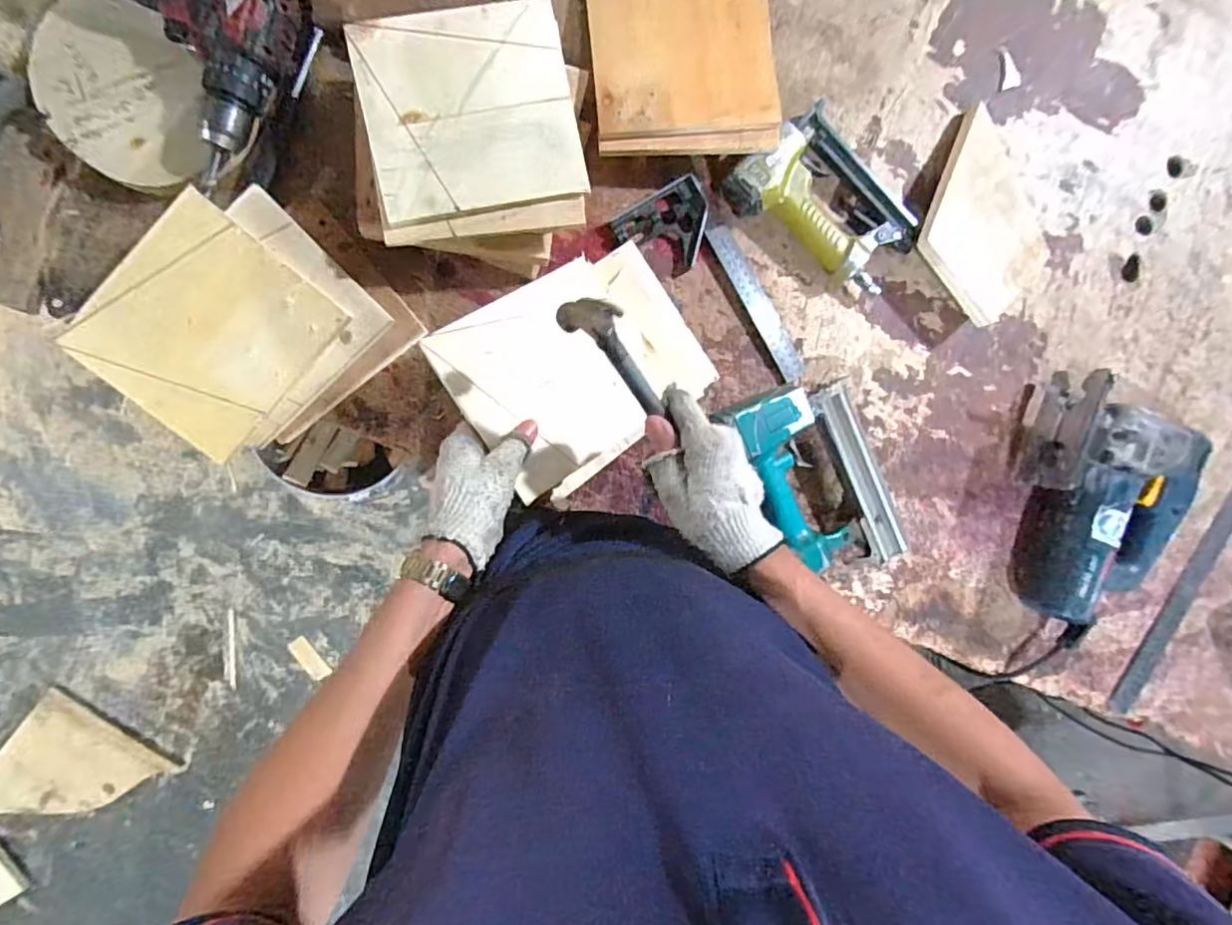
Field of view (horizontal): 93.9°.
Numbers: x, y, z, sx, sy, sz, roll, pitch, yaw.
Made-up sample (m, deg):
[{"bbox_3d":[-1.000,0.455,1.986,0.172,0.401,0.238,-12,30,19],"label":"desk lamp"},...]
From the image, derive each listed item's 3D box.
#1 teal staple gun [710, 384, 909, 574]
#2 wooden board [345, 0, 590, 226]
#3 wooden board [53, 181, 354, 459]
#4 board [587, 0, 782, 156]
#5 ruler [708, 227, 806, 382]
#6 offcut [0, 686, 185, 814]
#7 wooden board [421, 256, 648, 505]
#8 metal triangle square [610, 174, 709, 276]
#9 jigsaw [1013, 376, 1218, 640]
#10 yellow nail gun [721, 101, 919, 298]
[{"bbox_3d":[0.220,0.017,0.619,0.138,0.059,0.223,-27,94,-4],"label":"teal staple gun"},{"bbox_3d":[-0.128,-0.311,0.508,0.178,0.015,0.164,-13,94,-6],"label":"wooden board"},{"bbox_3d":[-0.371,-0.120,0.523,0.164,0.011,0.180,41,88,-14],"label":"wooden board"},{"bbox_3d":[0.069,-0.410,0.592,0.185,0.022,0.185,-3,82,-2],"label":"board"},{"bbox_3d":[0.156,-0.173,0.629,0.031,0.006,0.184,-32,99,-9],"label":"ruler"},{"bbox_3d":[-1.230,0.721,1.292,0.302,0.017,0.335,38,85,-12],"label":"offcut"},{"bbox_3d":[-0.056,-0.081,0.538,0.177,0.013,0.171,-34,95,-20],"label":"wooden board"},{"bbox_3d":[0.056,-0.244,0.611,0.099,0.017,0.082,-30,94,-4],"label":"metal triangle square"},{"bbox_3d":[0.559,0.049,0.647,0.181,0.074,0.287,1,92,-5],"label":"jigsaw"},{"bbox_3d":[0.229,-0.279,0.606,0.193,0.044,0.140,37,88,-5],"label":"yellow nail gun"}]

